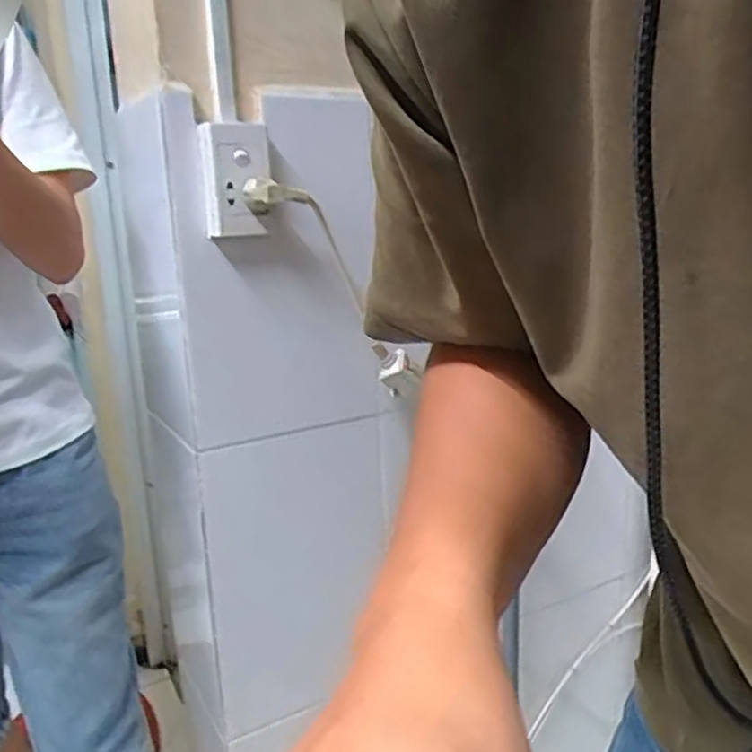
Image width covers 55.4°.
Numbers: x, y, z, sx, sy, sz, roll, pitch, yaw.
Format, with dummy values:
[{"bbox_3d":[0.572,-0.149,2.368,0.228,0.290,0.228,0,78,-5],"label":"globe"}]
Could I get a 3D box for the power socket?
[{"bbox_3d":[-0.151,-0.212,0.776,0.069,0.117,0.025,-10,15,-28],"label":"power socket"}]

